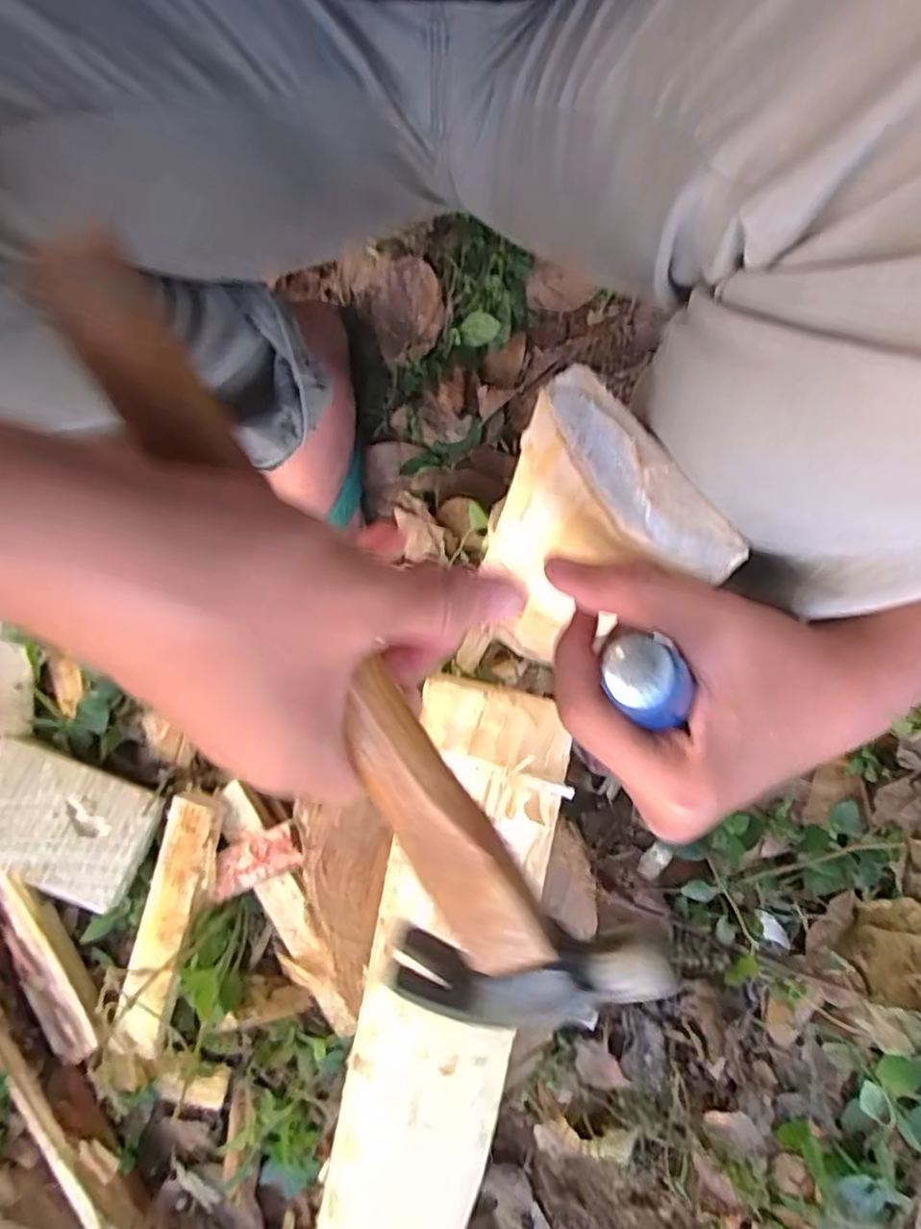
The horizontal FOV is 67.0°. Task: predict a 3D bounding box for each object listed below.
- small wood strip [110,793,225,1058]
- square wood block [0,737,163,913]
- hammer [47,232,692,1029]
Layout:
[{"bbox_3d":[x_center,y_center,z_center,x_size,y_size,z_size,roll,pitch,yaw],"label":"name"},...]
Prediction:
[{"bbox_3d":[-0.231,0.244,0.547,0.042,0.016,0.205,16,92,4],"label":"small wood strip"},{"bbox_3d":[-0.312,0.162,0.541,0.129,0.031,0.091,23,82,3],"label":"square wood block"},{"bbox_3d":[-0.029,0.022,0.216,0.083,0.029,0.276,-23,108,19],"label":"hammer"}]

